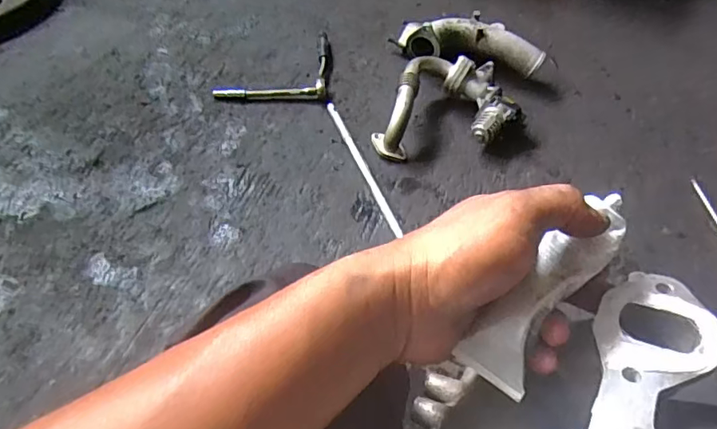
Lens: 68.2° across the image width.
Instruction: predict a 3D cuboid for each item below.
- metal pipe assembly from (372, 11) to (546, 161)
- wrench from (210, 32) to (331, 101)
[{"bbox_3d":[0.204,-0.253,1.052,0.301,0.094,0.373,16,56,6],"label":"metal pipe assembly"},{"bbox_3d":[-0.175,-0.311,1.094,0.226,0.027,0.186,-1,56,-5],"label":"wrench"}]

